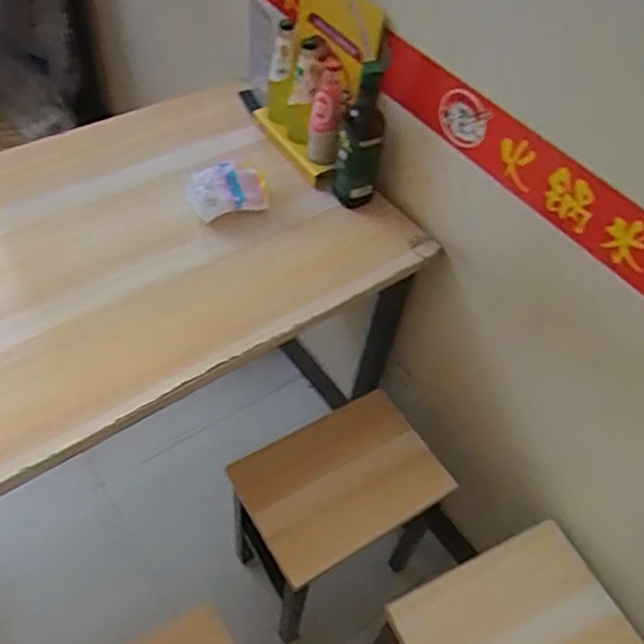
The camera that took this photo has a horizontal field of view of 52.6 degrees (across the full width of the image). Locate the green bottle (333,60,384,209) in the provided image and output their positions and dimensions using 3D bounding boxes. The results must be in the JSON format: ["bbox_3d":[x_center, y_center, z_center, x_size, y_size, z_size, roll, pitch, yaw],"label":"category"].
[{"bbox_3d":[0.061,-0.293,1.048,0.070,0.227,0.078,7,53,0],"label":"green bottle"}]

